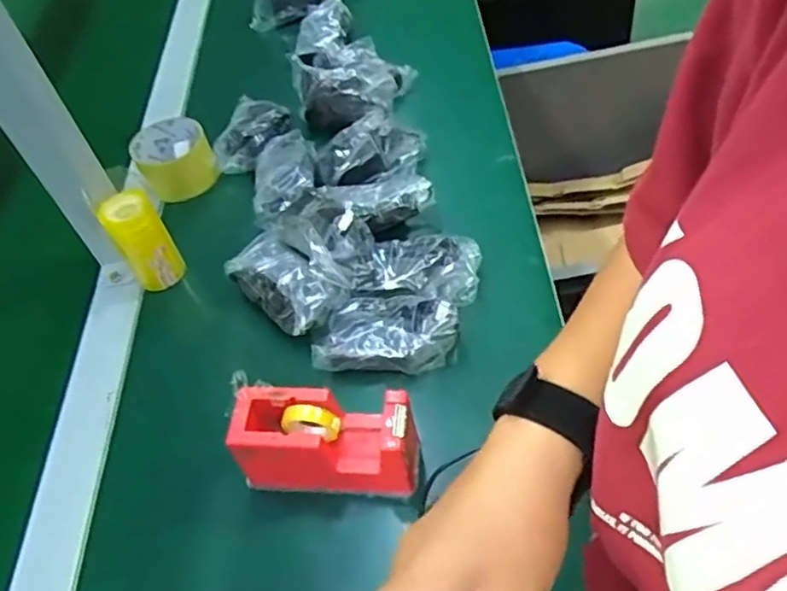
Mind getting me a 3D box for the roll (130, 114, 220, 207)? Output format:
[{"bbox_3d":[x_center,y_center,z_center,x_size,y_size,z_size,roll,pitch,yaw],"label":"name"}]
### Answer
[{"bbox_3d":[-0.259,-0.163,0.784,0.081,0.058,0.086,-4,51,5],"label":"roll"}]

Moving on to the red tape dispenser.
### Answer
[{"bbox_3d":[-0.051,0.113,0.506,0.135,0.073,0.059,-2,52,8],"label":"red tape dispenser"}]

